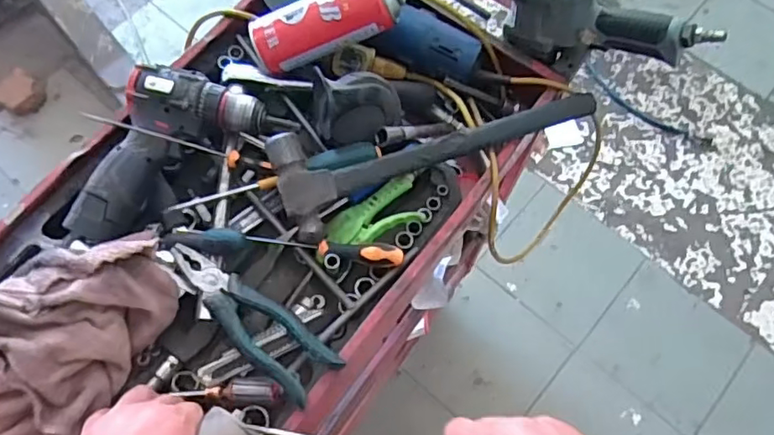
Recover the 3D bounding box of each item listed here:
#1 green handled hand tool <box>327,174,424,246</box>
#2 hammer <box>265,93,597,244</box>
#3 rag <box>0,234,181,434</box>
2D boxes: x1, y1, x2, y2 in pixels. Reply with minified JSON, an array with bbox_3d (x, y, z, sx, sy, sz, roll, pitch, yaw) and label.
[{"bbox_3d":[-0.015,-0.004,0.633,0.104,0.015,0.052,-19,69,-8],"label":"green handled hand tool"},{"bbox_3d":[0.057,-0.083,0.635,0.356,0.039,0.105,-20,70,-9],"label":"hammer"},{"bbox_3d":[-0.316,0.129,0.544,0.138,0.068,0.276,27,70,10],"label":"rag"}]

